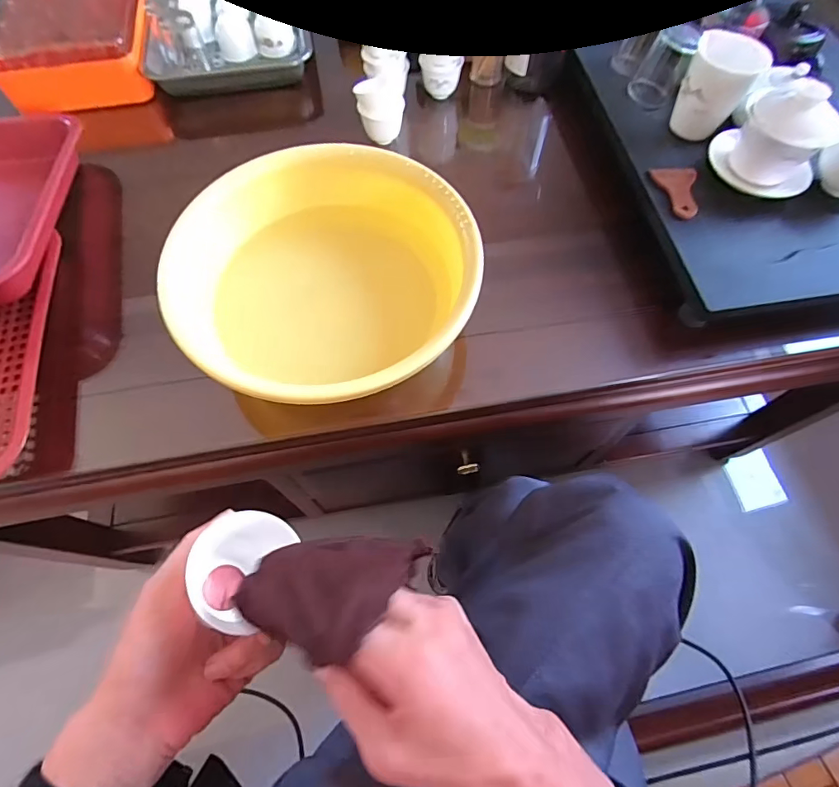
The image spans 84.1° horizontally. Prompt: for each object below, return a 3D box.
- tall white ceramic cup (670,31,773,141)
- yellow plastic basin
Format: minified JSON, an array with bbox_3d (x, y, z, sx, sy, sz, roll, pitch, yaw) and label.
[{"bbox_3d":[0.329,-0.341,0.519,0.071,0.082,0.068,0,65,0],"label":"tall white ceramic cup"},{"bbox_3d":[-0.091,-0.108,0.478,0.281,0.114,0.260,0,65,0],"label":"yellow plastic basin"}]

